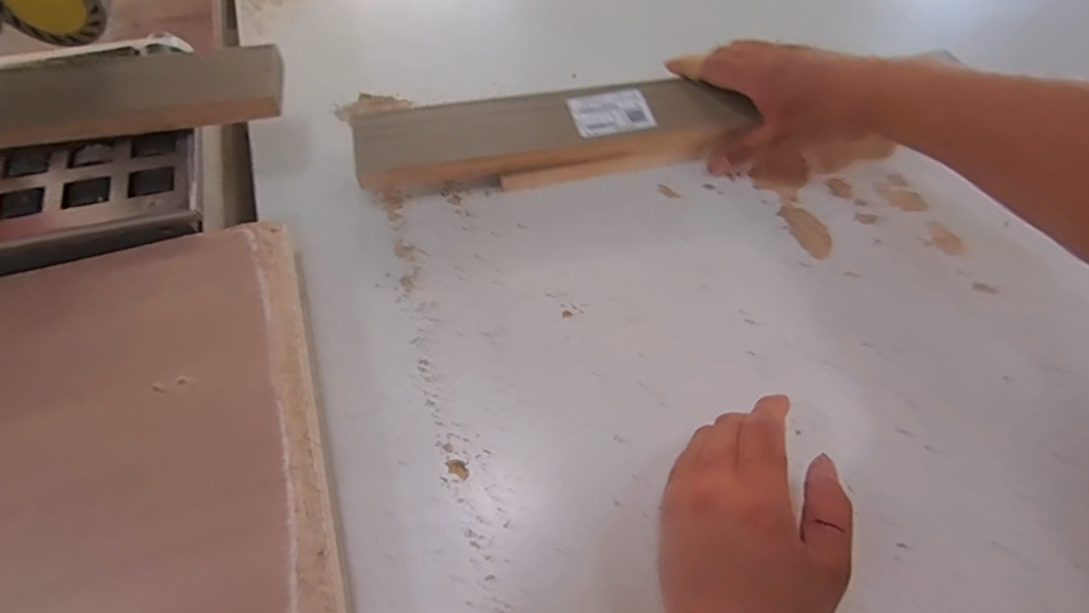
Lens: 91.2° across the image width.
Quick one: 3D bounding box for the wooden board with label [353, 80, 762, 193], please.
[{"bbox_3d":[0.008,-0.134,0.419,0.293,0.038,0.063,-7,63,-5],"label":"wooden board with label"}]

